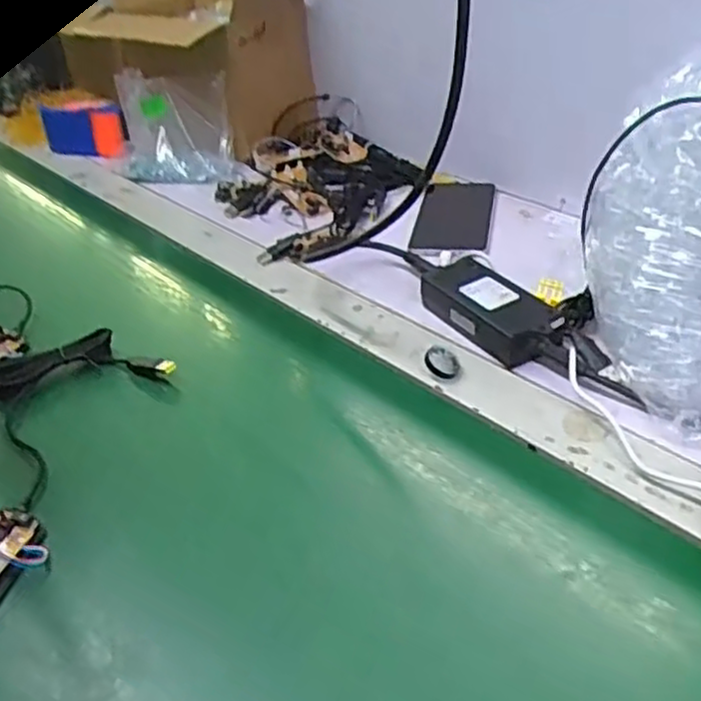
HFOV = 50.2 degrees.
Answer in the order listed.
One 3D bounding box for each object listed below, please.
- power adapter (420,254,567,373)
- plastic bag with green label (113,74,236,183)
[{"bbox_3d":[0.107,-0.032,0.578,0.054,0.029,0.119,-26,40,-23],"label":"power adapter"},{"bbox_3d":[-0.209,-0.257,0.867,0.148,0.126,0.049,2,15,12],"label":"plastic bag with green label"}]

